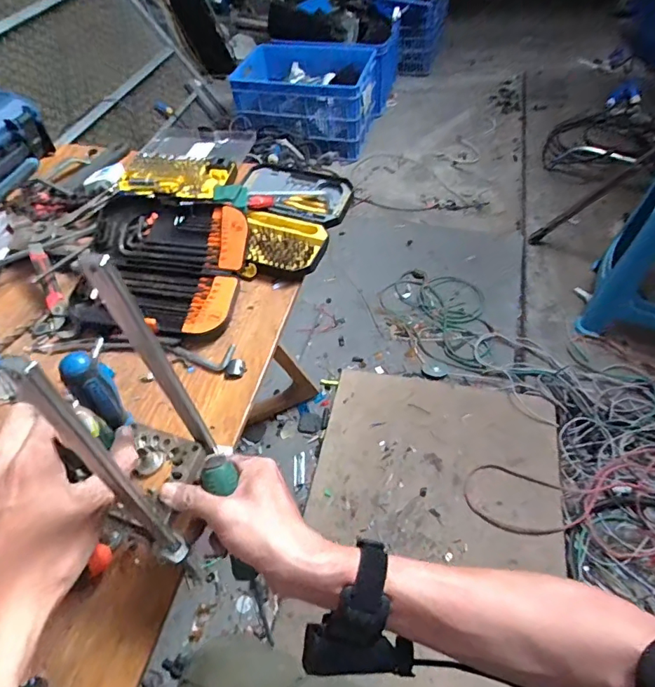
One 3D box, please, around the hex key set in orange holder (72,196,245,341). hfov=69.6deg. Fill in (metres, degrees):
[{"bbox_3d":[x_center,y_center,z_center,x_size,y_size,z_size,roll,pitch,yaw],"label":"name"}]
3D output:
[{"bbox_3d":[-0.225,-0.111,0.645,0.220,0.061,0.214,3,52,7],"label":"hex key set in orange holder"}]

